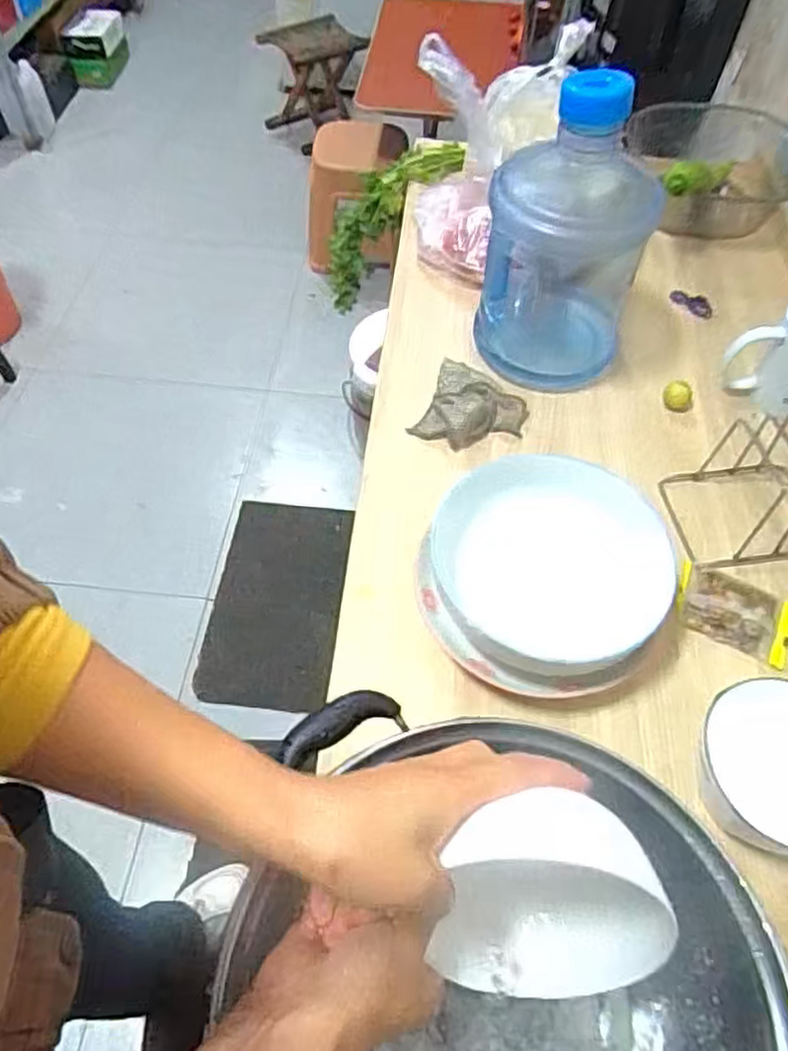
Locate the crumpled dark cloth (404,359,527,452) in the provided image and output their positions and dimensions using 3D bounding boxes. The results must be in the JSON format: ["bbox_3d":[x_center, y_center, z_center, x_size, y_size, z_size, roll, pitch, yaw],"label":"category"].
[{"bbox_3d":[0.078,-0.117,0.698,0.098,0.033,0.088,24,58,14],"label":"crumpled dark cloth"}]

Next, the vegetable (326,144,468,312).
[{"bbox_3d":[-0.027,-0.435,0.971,0.261,0.068,0.102,-46,57,20],"label":"vegetable"}]

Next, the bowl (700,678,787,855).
[{"bbox_3d":[0.260,0.164,0.473,0.105,0.055,0.103,1,56,-1],"label":"bowl"}]

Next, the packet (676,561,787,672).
[{"bbox_3d":[0.281,0.070,0.577,0.096,0.014,0.062,25,59,15],"label":"packet"}]

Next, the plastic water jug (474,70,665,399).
[{"bbox_3d":[0.164,-0.285,0.662,0.143,0.255,0.157,13,56,7],"label":"plastic water jug"}]

